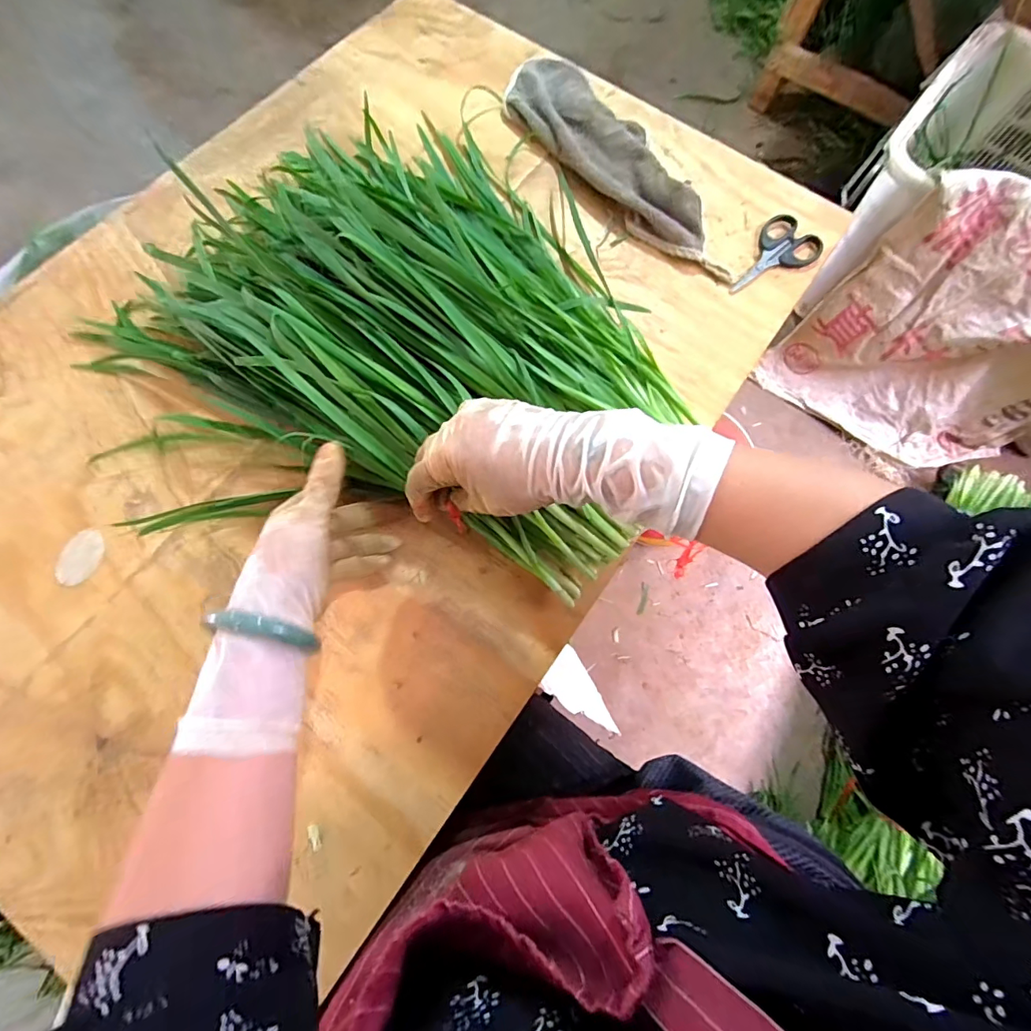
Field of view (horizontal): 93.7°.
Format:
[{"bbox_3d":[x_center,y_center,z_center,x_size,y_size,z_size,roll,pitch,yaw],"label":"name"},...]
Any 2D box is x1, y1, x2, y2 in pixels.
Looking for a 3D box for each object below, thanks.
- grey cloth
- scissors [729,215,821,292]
[{"bbox_3d":[0.109,-0.386,0.513,0.109,0.030,0.345,-36,77,-12],"label":"grey cloth"},{"bbox_3d":[0.254,-0.265,0.492,0.113,0.007,0.062,-32,76,-11],"label":"scissors"}]

